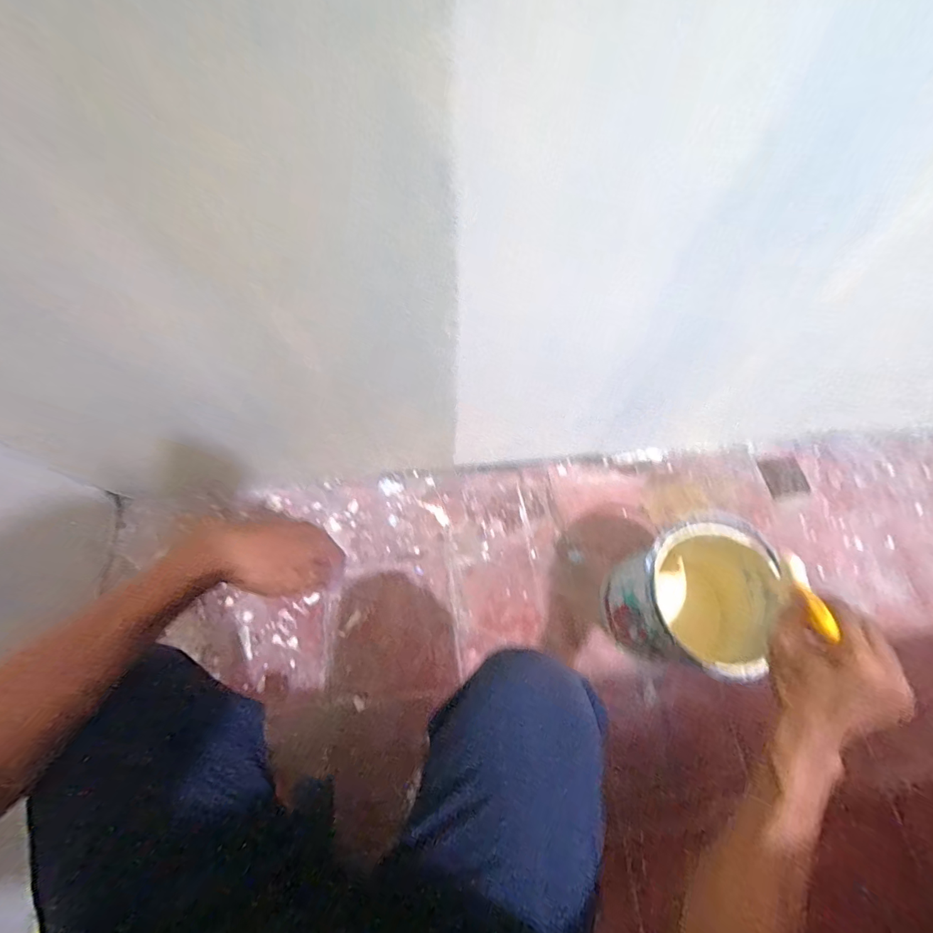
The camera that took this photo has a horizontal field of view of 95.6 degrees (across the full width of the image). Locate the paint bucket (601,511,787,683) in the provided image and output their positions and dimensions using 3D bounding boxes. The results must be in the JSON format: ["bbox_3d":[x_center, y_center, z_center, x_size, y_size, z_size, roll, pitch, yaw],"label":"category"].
[{"bbox_3d":[0.323,0.193,0.606,0.201,0.182,0.175,-13,68,-8],"label":"paint bucket"}]

